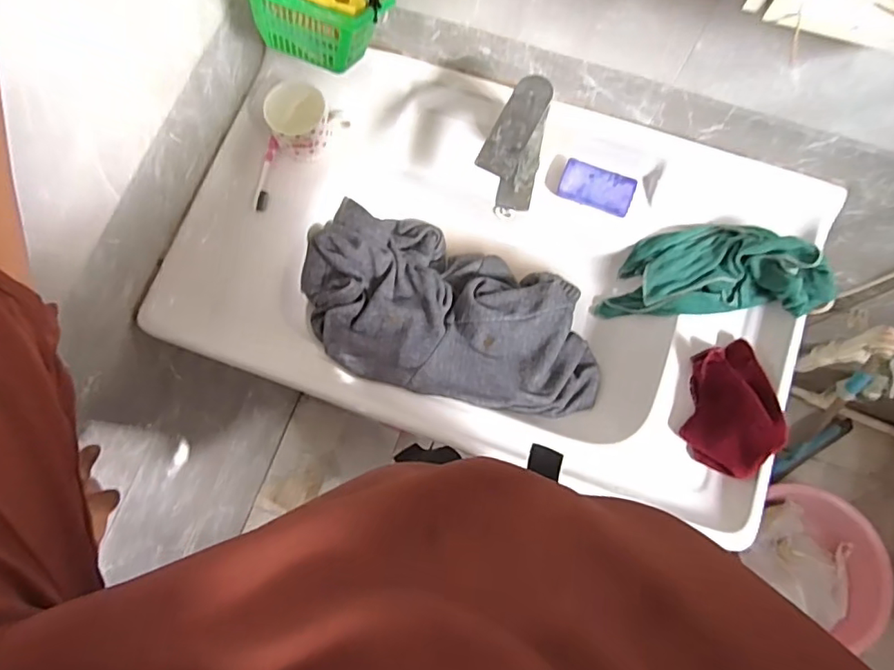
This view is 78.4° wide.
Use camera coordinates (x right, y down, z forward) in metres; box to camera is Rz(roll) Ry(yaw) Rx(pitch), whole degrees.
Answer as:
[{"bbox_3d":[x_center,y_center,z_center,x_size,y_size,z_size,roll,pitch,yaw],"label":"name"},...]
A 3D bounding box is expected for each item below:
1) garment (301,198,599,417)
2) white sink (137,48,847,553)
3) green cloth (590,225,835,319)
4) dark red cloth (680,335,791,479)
[{"bbox_3d":[0.006,-0.027,0.783,0.452,0.098,0.260,24,78,6],"label":"garment"},{"bbox_3d":[0.050,-0.092,0.771,0.792,0.166,0.480,20,77,5],"label":"white sink"},{"bbox_3d":[0.343,-0.088,0.744,0.294,0.066,0.124,-2,74,33],"label":"green cloth"},{"bbox_3d":[0.349,0.084,0.667,0.087,0.081,0.170,13,77,4],"label":"dark red cloth"}]

